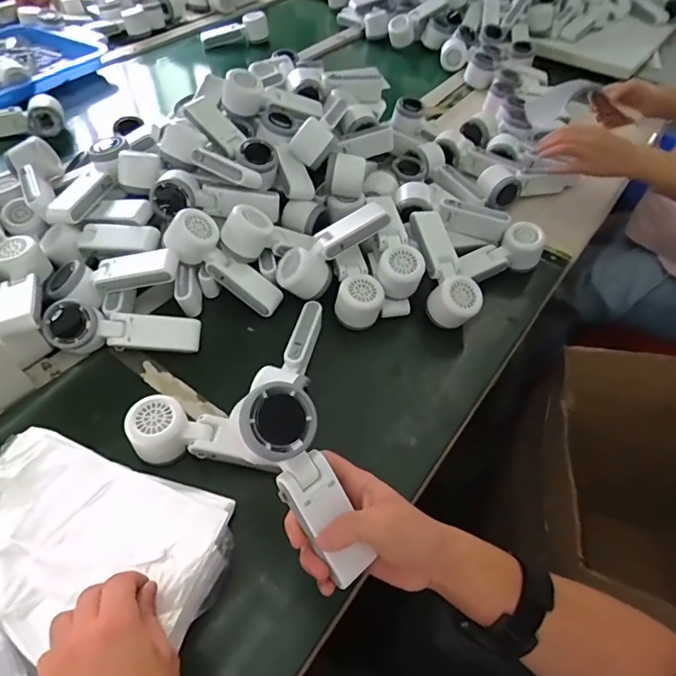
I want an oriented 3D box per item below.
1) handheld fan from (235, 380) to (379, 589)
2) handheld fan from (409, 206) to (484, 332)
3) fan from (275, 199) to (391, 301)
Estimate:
[{"bbox_3d":[-0.021,0.110,0.368,0.057,0.028,0.160,-28,98,-23],"label":"handheld fan"},{"bbox_3d":[0.140,-0.094,0.657,0.056,0.053,0.167,-11,71,-11],"label":"handheld fan"},{"bbox_3d":[-0.007,-0.117,0.635,0.160,0.046,0.060,-39,57,9],"label":"fan"}]

